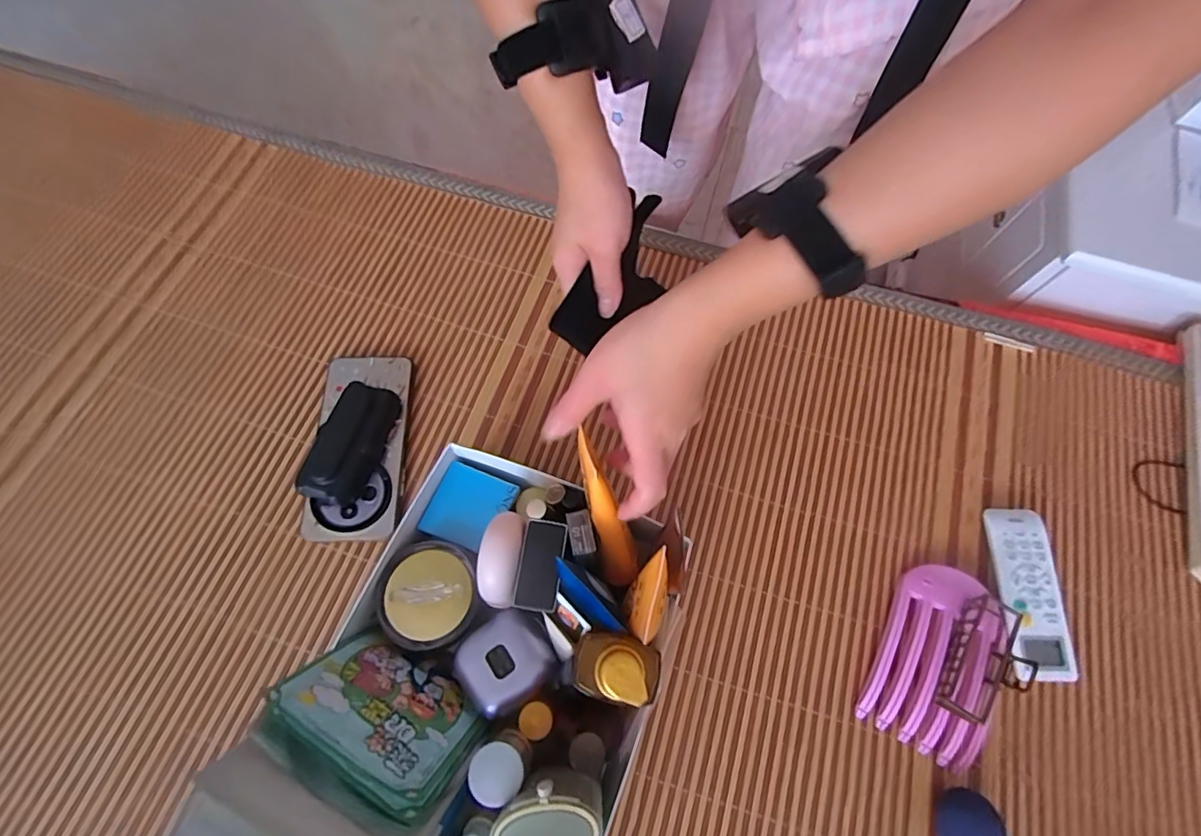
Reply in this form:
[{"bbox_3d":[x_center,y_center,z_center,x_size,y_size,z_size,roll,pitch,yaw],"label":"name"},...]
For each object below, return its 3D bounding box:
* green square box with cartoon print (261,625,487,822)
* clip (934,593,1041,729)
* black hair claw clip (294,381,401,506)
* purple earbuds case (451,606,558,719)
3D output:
[{"bbox_3d":[-0.133,0.184,0.333,0.110,0.103,0.015,29,102,10],"label":"green square box with cartoon print"},{"bbox_3d":[0.295,0.182,0.390,0.057,0.030,0.100,31,70,12],"label":"clip"},{"bbox_3d":[-0.220,0.021,0.459,0.051,0.034,0.105,13,67,5],"label":"black hair claw clip"},{"bbox_3d":[-0.066,0.167,0.361,0.070,0.021,0.058,-32,70,-13],"label":"purple earbuds case"}]

